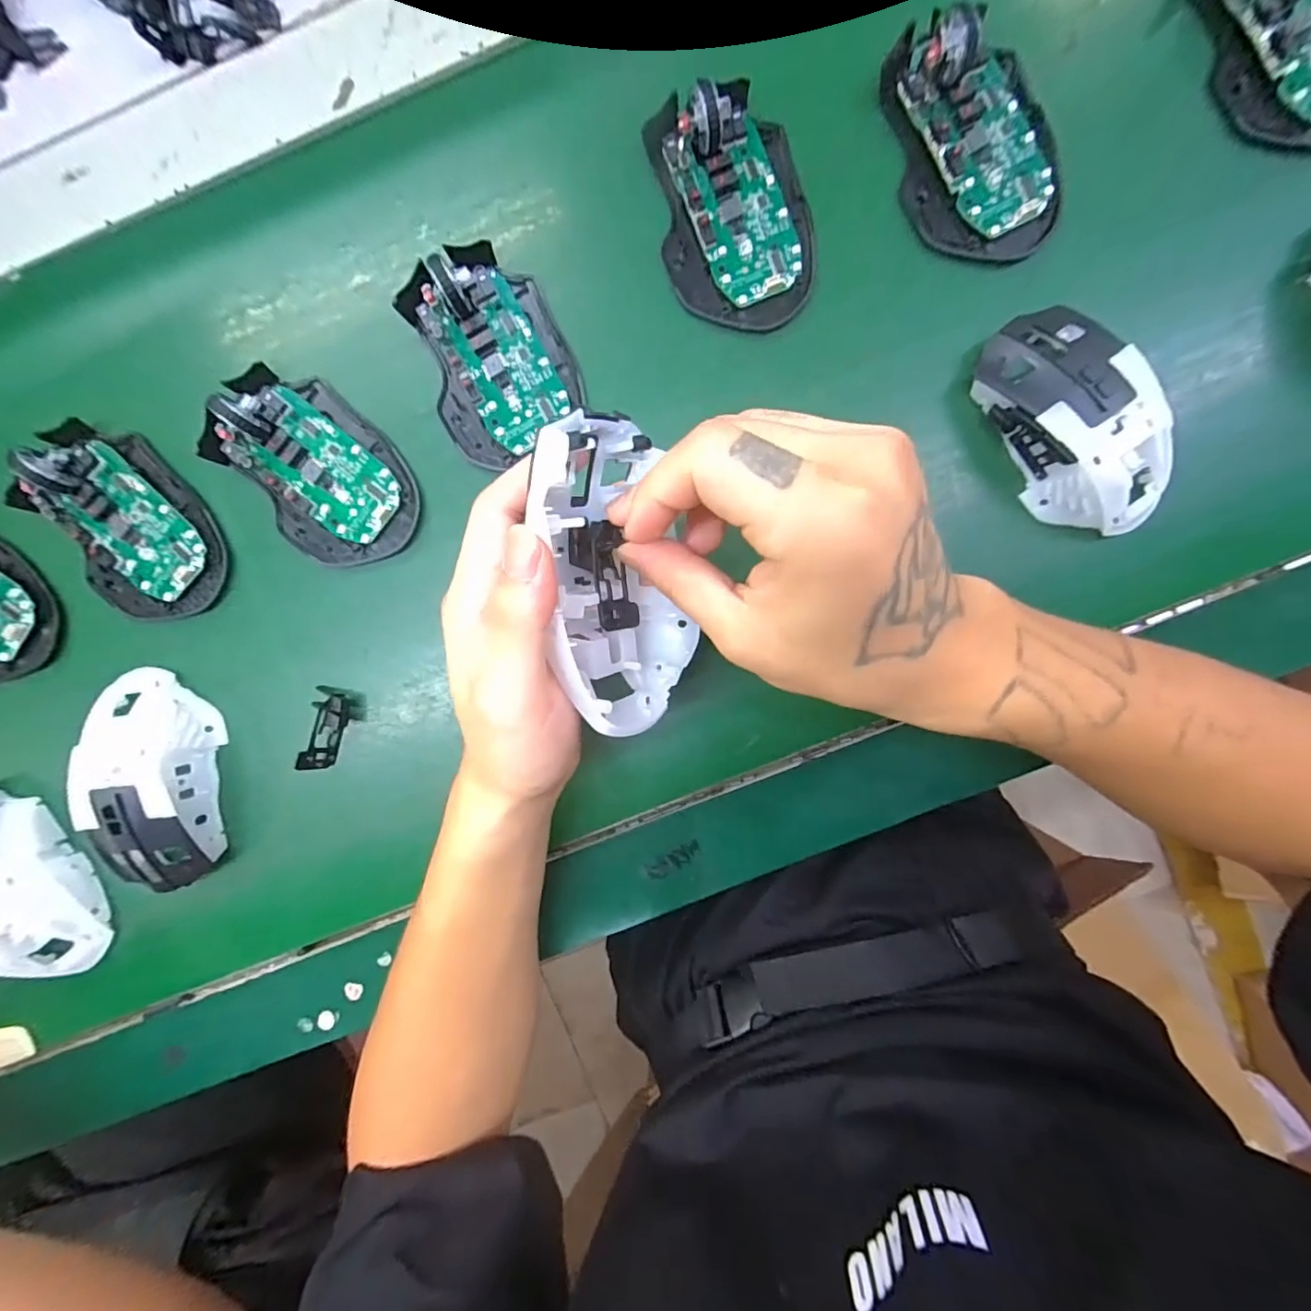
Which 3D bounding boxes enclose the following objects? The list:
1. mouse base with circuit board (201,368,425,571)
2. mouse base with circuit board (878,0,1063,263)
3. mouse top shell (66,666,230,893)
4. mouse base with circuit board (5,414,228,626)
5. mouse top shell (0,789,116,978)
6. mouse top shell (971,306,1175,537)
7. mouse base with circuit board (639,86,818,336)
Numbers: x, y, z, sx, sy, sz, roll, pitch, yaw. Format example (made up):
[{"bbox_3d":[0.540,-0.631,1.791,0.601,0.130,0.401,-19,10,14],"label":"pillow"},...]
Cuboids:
[{"bbox_3d":[-0.178,-0.097,0.282,0.070,0.025,0.110,-44,92,4],"label":"mouse base with circuit board"},{"bbox_3d":[0.155,-0.245,0.263,0.069,0.022,0.103,-19,93,3],"label":"mouse base with circuit board"},{"bbox_3d":[-0.266,0.067,0.291,0.055,0.036,0.113,-8,94,2],"label":"mouse top shell"},{"bbox_3d":[-0.281,-0.070,0.286,0.070,0.024,0.109,-39,92,4],"label":"mouse base with circuit board"},{"bbox_3d":[-0.350,0.124,0.298,0.116,0.039,0.063,45,94,-2],"label":"mouse top shell"},{"bbox_3d":[0.202,-0.110,0.263,0.055,0.038,0.112,-36,93,4],"label":"mouse top shell"},{"bbox_3d":[0.038,-0.218,0.267,0.070,0.027,0.107,-15,94,2],"label":"mouse base with circuit board"}]

